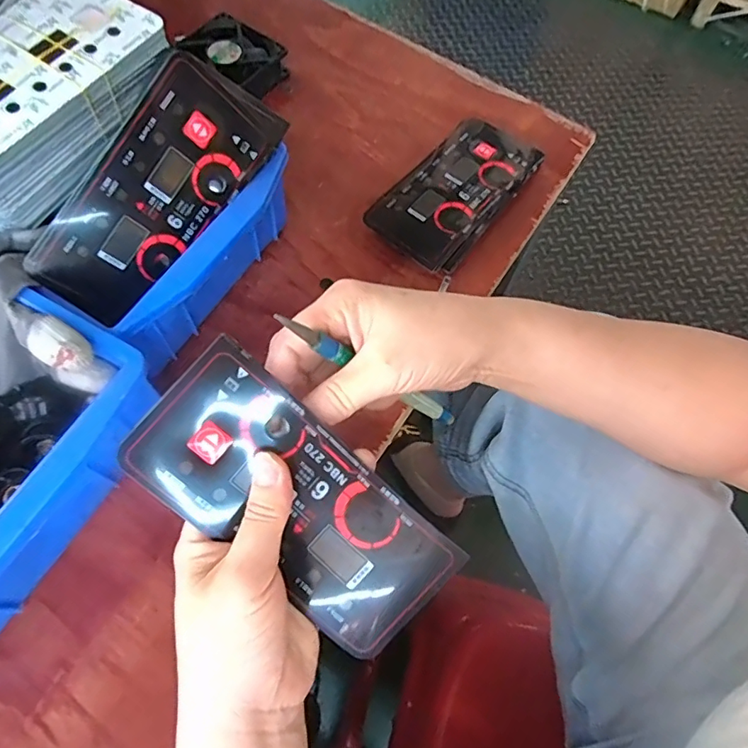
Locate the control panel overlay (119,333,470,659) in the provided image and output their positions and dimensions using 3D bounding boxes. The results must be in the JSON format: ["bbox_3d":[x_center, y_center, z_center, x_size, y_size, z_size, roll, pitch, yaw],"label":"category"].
[{"bbox_3d":[-0.037,0.059,0.238,0.150,0.010,0.071,42,90,-1],"label":"control panel overlay"}]

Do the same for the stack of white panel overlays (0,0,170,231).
[{"bbox_3d":[-0.194,-0.160,0.304,0.074,0.048,0.157,31,69,11],"label":"stack of white panel overlays"}]

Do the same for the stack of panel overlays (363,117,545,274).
[{"bbox_3d":[0.072,-0.152,0.425,0.078,0.019,0.163,37,70,13],"label":"stack of panel overlays"}]

